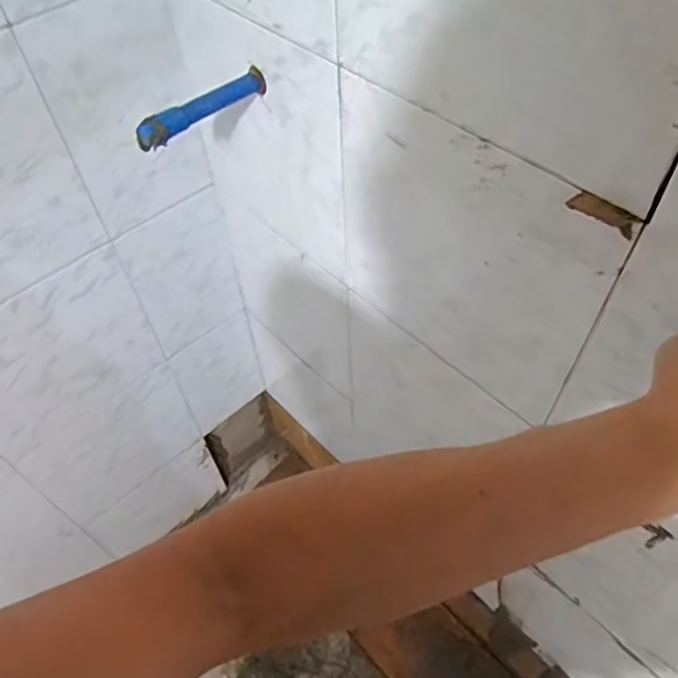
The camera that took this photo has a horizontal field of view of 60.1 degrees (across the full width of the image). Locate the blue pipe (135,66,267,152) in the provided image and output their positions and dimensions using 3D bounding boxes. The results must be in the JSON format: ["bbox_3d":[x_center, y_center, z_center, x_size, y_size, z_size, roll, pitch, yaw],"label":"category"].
[{"bbox_3d":[-0.145,-0.246,0.631,0.153,0.033,0.031,-35,60,-25],"label":"blue pipe"}]

